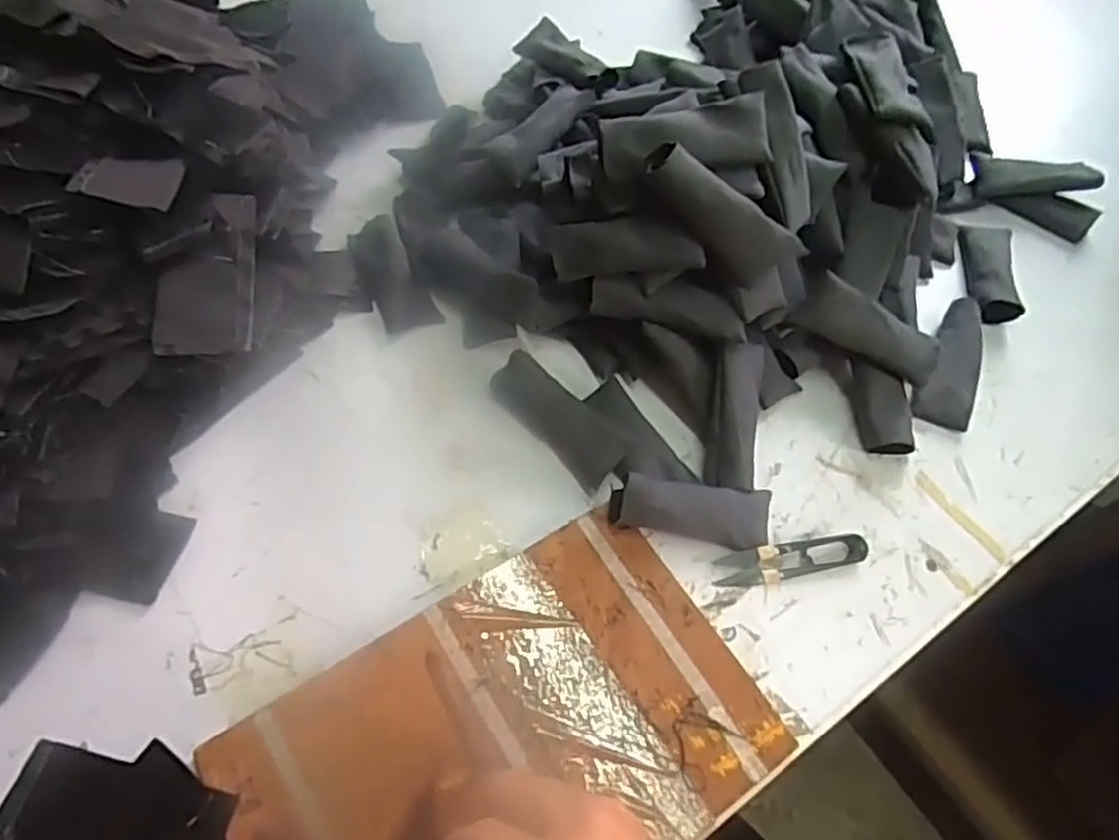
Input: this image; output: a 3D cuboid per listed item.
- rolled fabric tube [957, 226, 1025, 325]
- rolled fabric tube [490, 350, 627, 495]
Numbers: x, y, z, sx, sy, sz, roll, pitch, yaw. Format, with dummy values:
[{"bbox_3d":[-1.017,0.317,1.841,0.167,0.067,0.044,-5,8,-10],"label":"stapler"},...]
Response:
[{"bbox_3d":[0.350,-0.122,0.589,0.040,0.022,0.102,13,59,4],"label":"rolled fabric tube"},{"bbox_3d":[0.000,-0.003,0.488,0.035,0.035,0.105,-35,68,-22],"label":"rolled fabric tube"}]

